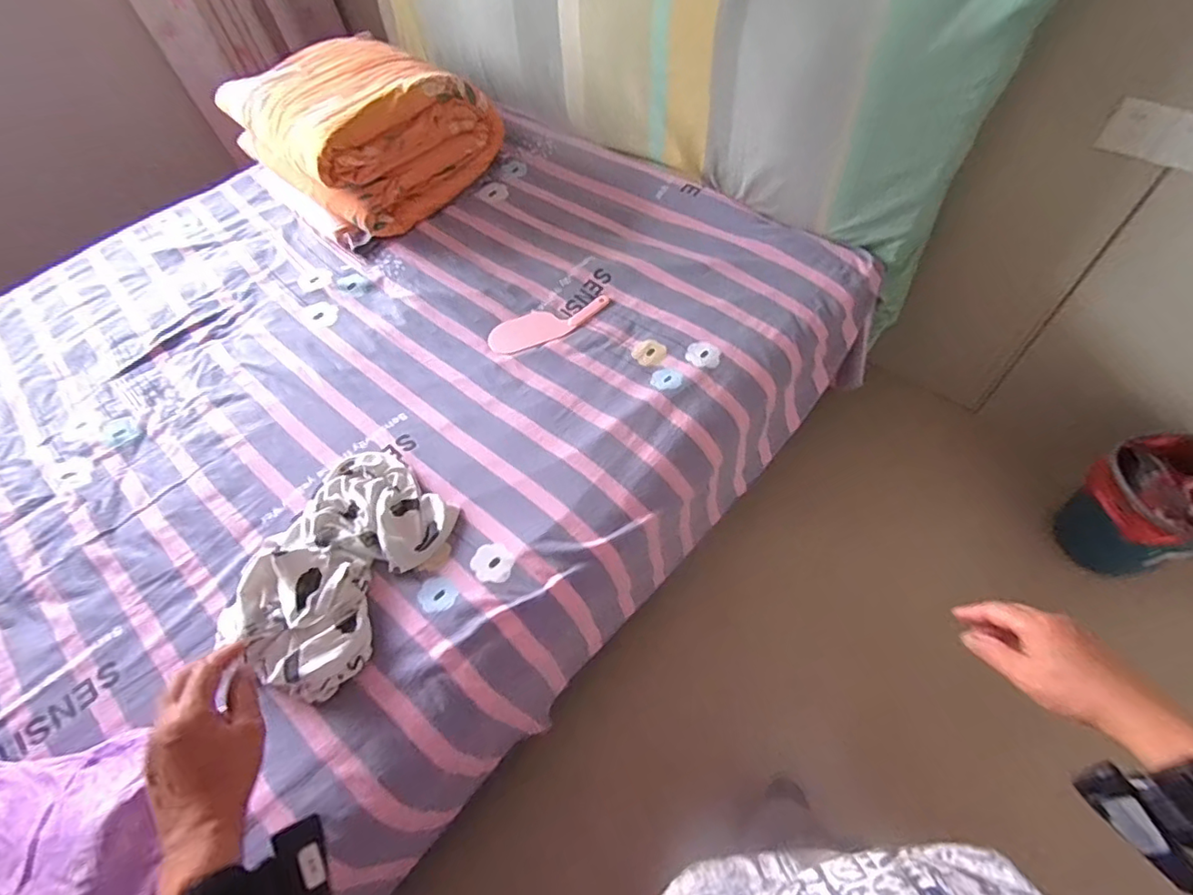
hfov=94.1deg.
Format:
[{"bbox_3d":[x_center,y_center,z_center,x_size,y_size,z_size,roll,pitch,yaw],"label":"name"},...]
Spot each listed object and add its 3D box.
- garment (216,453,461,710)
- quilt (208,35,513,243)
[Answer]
[{"bbox_3d":[-0.430,0.187,0.940,0.265,0.074,0.397,20,63,13],"label":"garment"},{"bbox_3d":[-0.604,-0.849,1.446,0.507,0.280,0.571,-41,65,-19],"label":"quilt"}]

